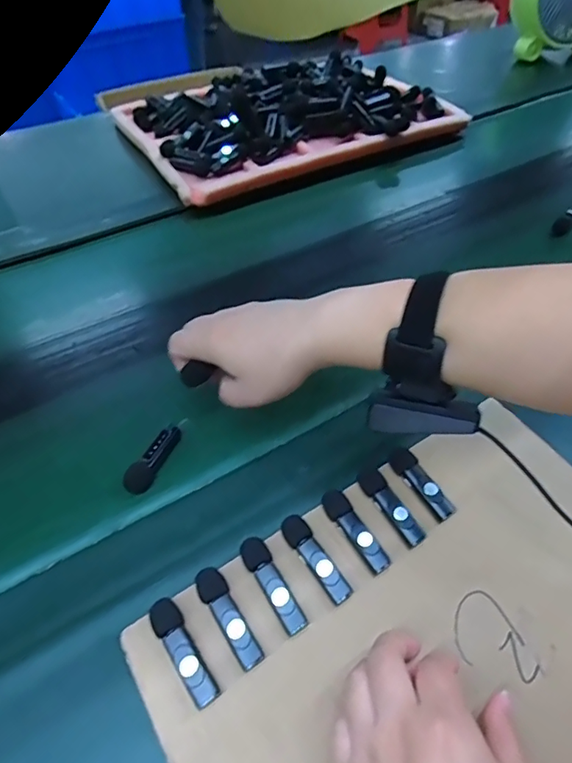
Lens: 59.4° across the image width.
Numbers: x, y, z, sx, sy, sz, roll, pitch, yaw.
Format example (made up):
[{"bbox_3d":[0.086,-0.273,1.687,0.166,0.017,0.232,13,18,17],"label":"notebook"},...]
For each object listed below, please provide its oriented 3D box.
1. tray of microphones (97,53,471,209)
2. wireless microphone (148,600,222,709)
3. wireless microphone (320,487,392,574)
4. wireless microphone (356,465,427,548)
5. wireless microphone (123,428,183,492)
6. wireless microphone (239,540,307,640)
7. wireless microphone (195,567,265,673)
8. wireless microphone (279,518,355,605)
[{"bbox_3d":[0.001,-0.433,0.824,0.490,0.083,0.330,-25,52,-20],"label":"tray of microphones"},{"bbox_3d":[-0.063,0.165,0.308,0.018,0.015,0.065,-28,53,-22],"label":"wireless microphone"},{"bbox_3d":[0.049,0.106,0.358,0.017,0.014,0.064,-29,53,-23],"label":"wireless microphone"},{"bbox_3d":[0.077,0.091,0.372,0.017,0.015,0.066,-26,52,-21],"label":"wireless microphone"},{"bbox_3d":[-0.106,0.062,0.409,0.017,0.024,0.066,17,50,16],"label":"wireless microphone"},{"bbox_3d":[-0.009,0.134,0.334,0.019,0.014,0.067,-26,52,-21],"label":"wireless microphone"},{"bbox_3d":[-0.037,0.149,0.320,0.017,0.015,0.064,-28,53,-23],"label":"wireless microphone"},{"bbox_3d":[0.020,0.122,0.345,0.017,0.014,0.064,-29,53,-23],"label":"wireless microphone"}]

